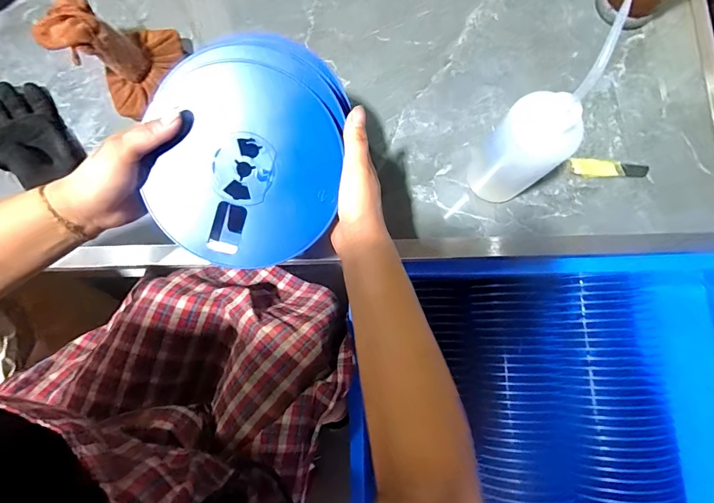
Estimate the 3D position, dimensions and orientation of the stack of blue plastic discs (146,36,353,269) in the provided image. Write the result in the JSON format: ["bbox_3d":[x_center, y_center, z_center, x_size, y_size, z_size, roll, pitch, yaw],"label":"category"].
[{"bbox_3d":[-0.097,-0.086,0.343,0.156,0.045,0.189,6,102,-10],"label":"stack of blue plastic discs"}]

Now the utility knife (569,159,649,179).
[{"bbox_3d":[0.327,-0.105,0.483,0.102,0.008,0.022,3,80,0],"label":"utility knife"}]

